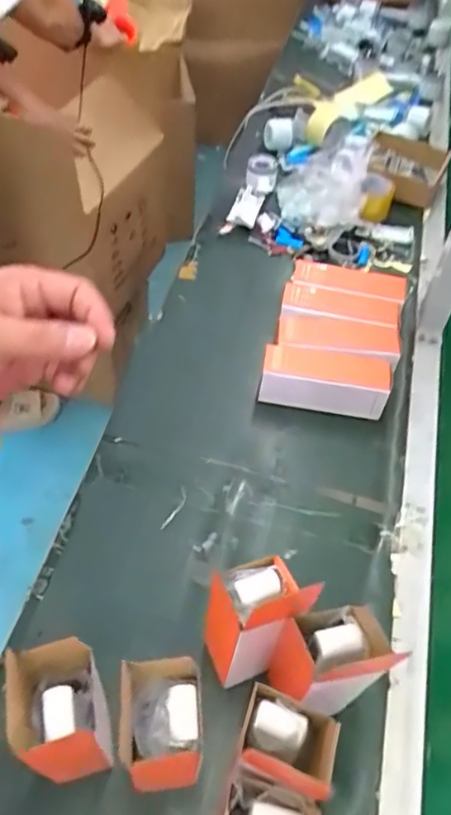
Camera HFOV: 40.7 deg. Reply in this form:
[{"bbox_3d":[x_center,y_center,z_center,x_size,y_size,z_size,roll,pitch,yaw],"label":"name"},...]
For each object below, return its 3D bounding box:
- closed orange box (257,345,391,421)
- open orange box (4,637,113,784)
[{"bbox_3d":[0.141,-0.034,0.883,0.184,0.077,0.067,14,53,6],"label":"closed orange box"},{"bbox_3d":[-0.138,0.275,0.530,0.058,0.187,0.062,-8,54,-10],"label":"open orange box"}]

